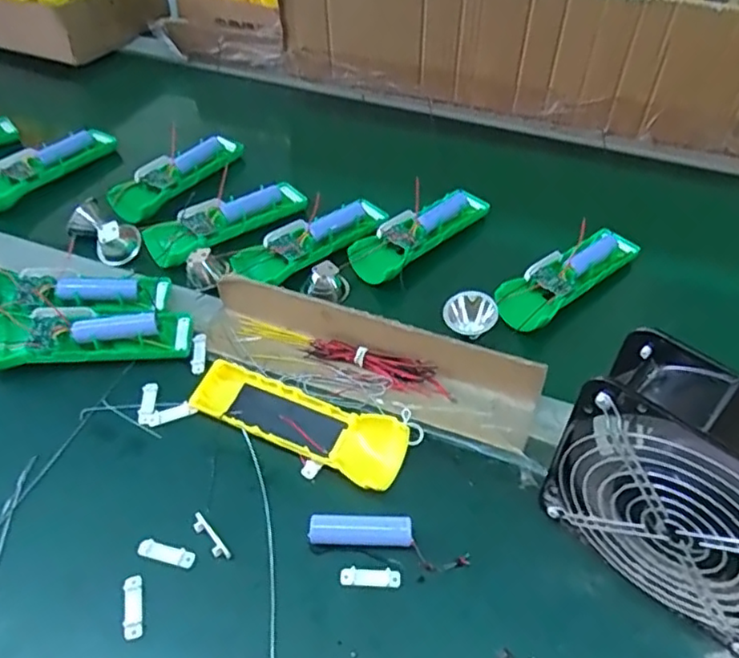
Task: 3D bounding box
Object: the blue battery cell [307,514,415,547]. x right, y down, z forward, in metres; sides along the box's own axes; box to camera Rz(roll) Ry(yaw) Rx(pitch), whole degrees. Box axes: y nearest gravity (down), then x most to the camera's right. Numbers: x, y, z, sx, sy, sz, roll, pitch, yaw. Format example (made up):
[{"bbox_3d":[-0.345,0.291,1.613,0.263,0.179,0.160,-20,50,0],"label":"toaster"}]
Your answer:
[{"bbox_3d":[-0.006,0.132,0.417,0.066,0.016,0.017,2,49,3],"label":"blue battery cell"}]

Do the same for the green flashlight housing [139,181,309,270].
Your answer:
[{"bbox_3d":[-0.140,-0.111,0.638,0.166,0.025,0.052,-32,56,-24],"label":"green flashlight housing"}]

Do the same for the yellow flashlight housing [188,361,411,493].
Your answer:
[{"bbox_3d":[-0.053,0.066,0.468,0.161,0.024,0.048,22,53,19],"label":"yellow flashlight housing"}]

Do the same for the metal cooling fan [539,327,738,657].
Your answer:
[{"bbox_3d":[0.184,0.095,0.358,0.146,0.146,0.062,34,58,27],"label":"metal cooling fan"}]

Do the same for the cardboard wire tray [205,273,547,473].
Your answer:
[{"bbox_3d":[-0.006,0.023,0.496,0.271,0.037,0.080,14,51,13],"label":"cardboard wire tray"}]

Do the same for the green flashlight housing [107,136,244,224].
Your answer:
[{"bbox_3d":[-0.207,-0.168,0.689,0.039,0.027,0.160,29,55,23],"label":"green flashlight housing"}]

